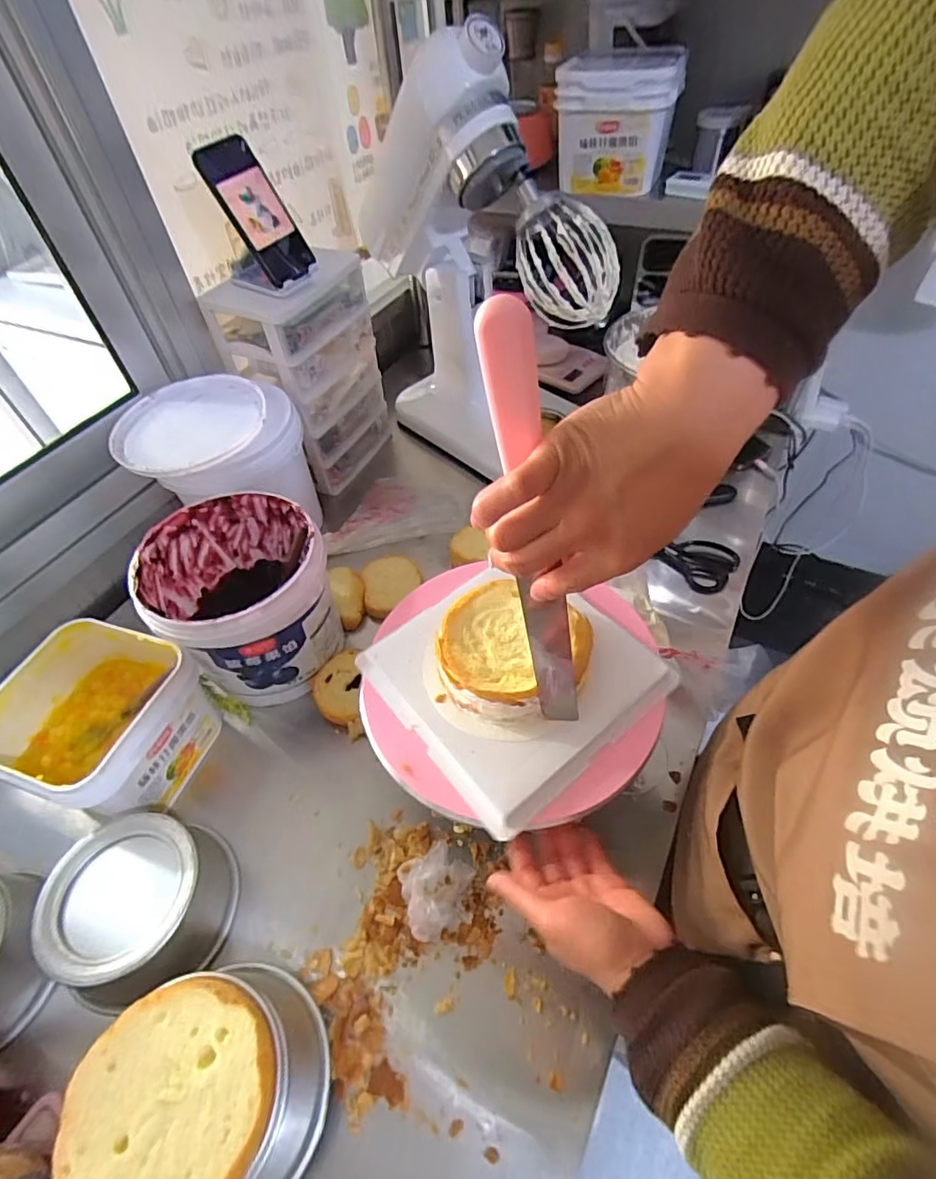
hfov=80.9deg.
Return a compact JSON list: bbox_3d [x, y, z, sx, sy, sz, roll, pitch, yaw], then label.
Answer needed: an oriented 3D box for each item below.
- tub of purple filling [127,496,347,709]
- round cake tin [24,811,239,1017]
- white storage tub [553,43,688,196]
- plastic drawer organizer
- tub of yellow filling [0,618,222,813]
[{"bbox_3d":[-0.259,0.015,0.660,0.186,0.174,0.195,-2,50,3],"label":"tub of purple filling"},{"bbox_3d":[-0.303,0.291,0.514,0.139,0.072,0.142,-2,50,3],"label":"round cake tin"},{"bbox_3d":[0.218,-0.684,0.810,0.164,0.145,0.119,13,53,15],"label":"white storage tub"},{"bbox_3d":[-0.257,-0.346,0.873,0.150,0.302,0.193,22,55,21],"label":"plastic drawer organizer"},{"bbox_3d":[-0.390,0.145,0.598,0.171,0.124,0.173,18,54,18],"label":"tub of yellow filling"}]

